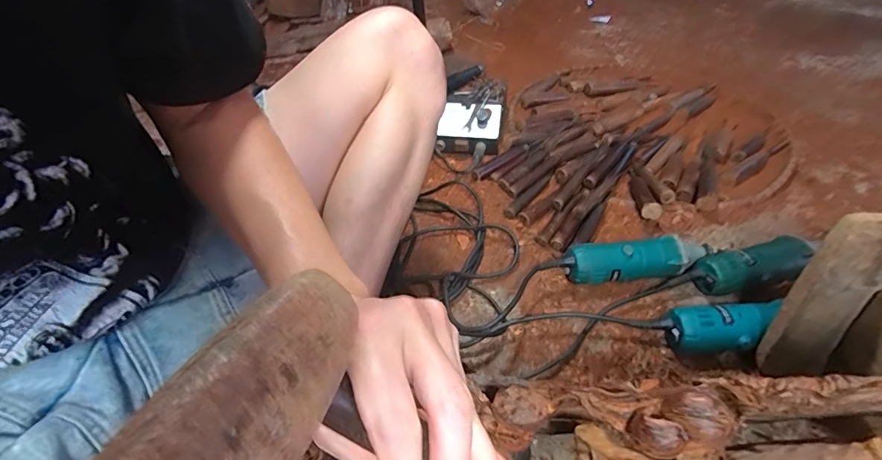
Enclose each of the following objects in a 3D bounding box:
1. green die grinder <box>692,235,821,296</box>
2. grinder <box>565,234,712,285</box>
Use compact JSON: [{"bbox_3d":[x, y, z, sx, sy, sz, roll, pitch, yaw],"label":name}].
[{"bbox_3d":[0.407,0.050,0.601,0.165,0.055,0.055,-14,43,-8],"label":"green die grinder"},{"bbox_3d":[0.263,0.042,0.615,0.193,0.058,0.048,-7,42,0],"label":"grinder"}]

